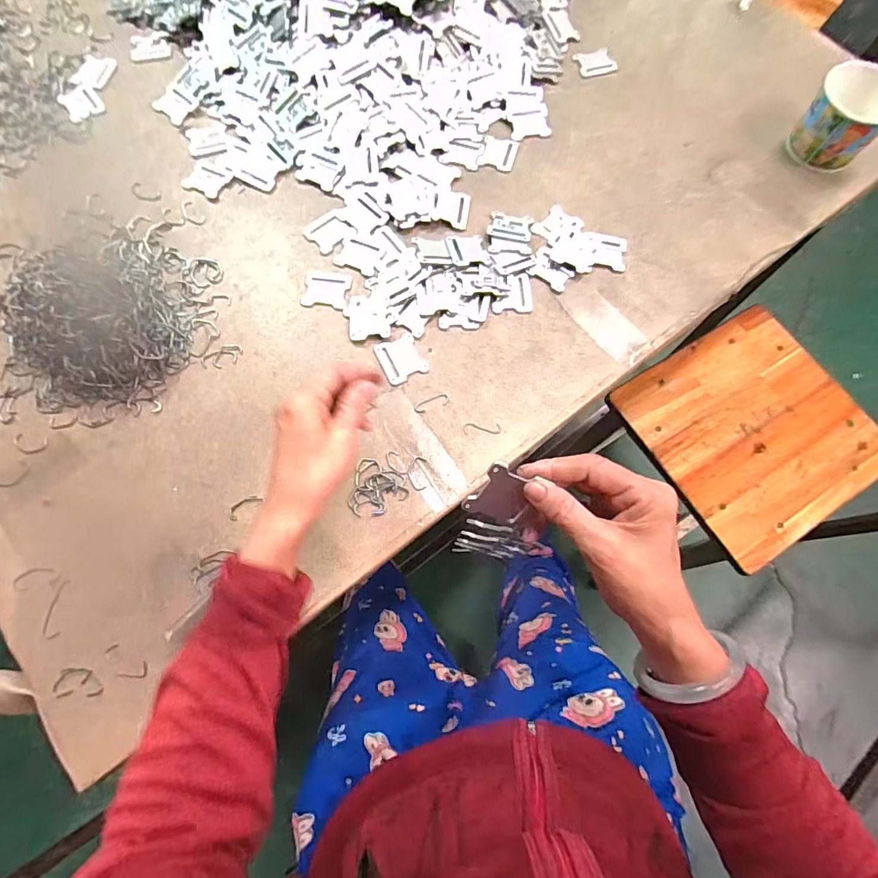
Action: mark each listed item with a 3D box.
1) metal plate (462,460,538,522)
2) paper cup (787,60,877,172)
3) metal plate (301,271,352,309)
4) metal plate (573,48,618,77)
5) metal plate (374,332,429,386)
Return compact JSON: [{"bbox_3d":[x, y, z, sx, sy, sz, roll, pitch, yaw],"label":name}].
[{"bbox_3d":[0.041,0.037,0.303,0.036,0.046,0.004,25,39,-10],"label":"metal plate"},{"bbox_3d":[0.471,-0.370,0.554,0.089,0.091,0.072,40,75,11],"label":"paper cup"},{"bbox_3d":[-0.126,-0.168,0.528,0.051,0.004,0.042,6,72,1],"label":"metal plate"},{"bbox_3d":[0.212,-0.512,0.643,0.049,0.010,0.042,-16,73,-6],"label":"metal plate"},{"bbox_3d":[-0.040,-0.086,0.505,0.044,0.004,0.050,-25,74,-9],"label":"metal plate"}]

